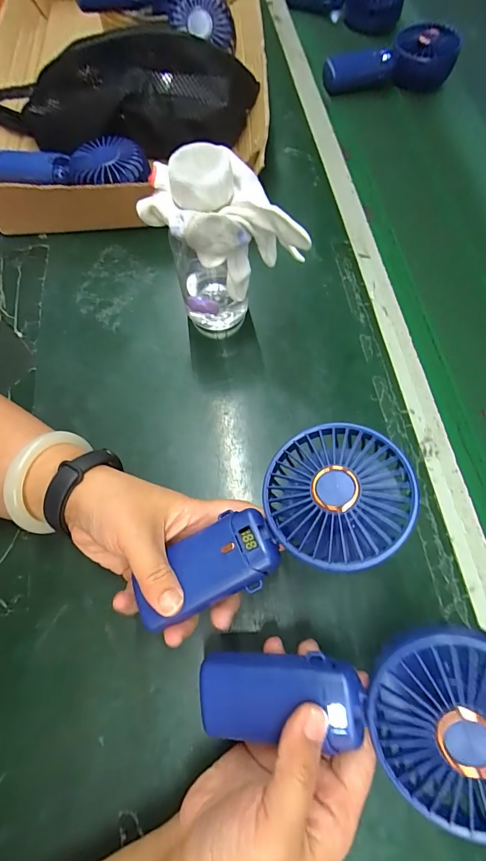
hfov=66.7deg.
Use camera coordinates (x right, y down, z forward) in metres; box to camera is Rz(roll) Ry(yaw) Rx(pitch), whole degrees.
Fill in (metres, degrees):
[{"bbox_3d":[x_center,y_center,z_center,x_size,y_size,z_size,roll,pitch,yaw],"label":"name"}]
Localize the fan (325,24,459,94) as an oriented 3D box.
[{"bbox_3d":[0.208,-0.529,0.531,0.195,0.049,0.081,-12,69,-3],"label":"fan"}]

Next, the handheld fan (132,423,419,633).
[{"bbox_3d":[0.016,0.062,0.232,0.179,0.030,0.081,-31,70,8],"label":"handheld fan"}]

